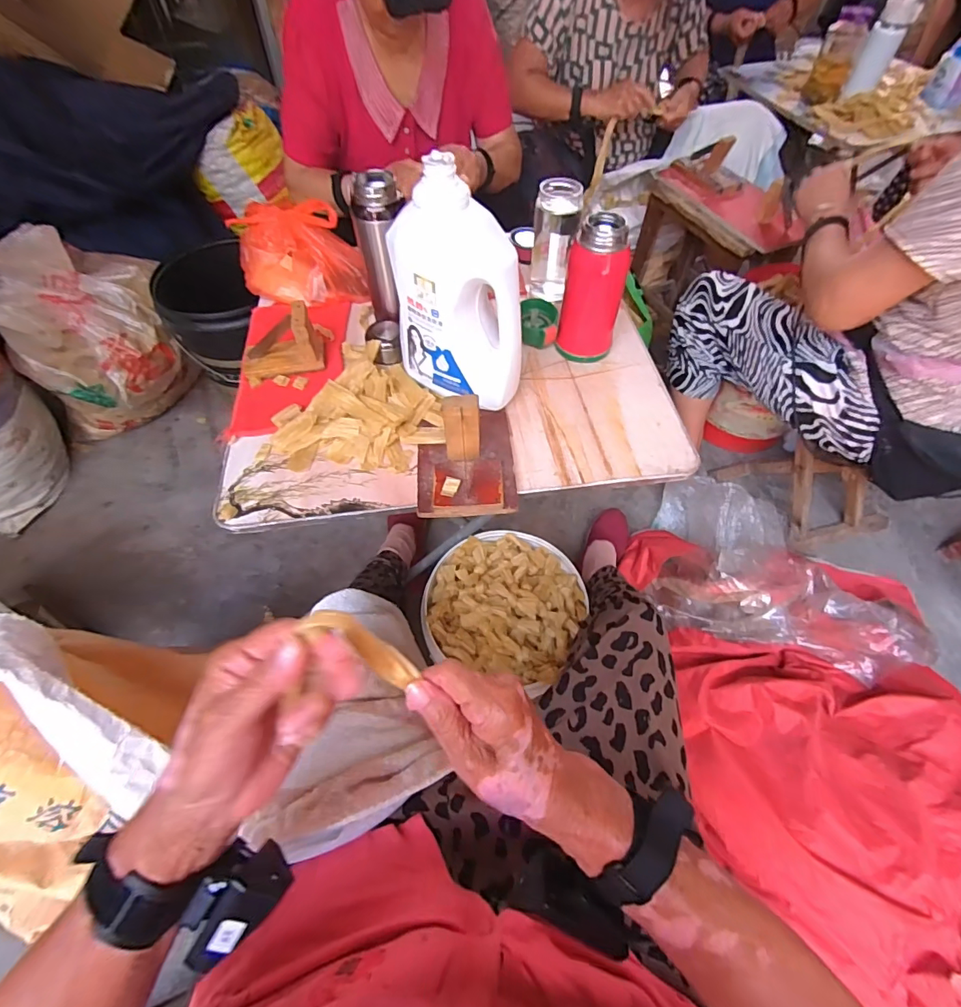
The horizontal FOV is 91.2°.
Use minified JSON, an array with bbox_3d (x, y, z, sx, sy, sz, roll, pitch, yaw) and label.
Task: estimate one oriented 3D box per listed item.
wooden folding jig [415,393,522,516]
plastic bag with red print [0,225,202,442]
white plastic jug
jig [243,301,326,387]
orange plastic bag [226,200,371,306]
[{"bbox_3d":[-0.017,-0.075,0.545,0.117,0.098,0.152,-2,58,-2],"label":"wooden folding jig"},{"bbox_3d":[-0.875,-0.362,1.101,0.336,0.414,0.325,-38,65,-22],"label":"plastic bag with red print"},{"bbox_3d":[-0.027,-0.229,0.535,0.147,0.230,0.076,37,64,21],"label":"white plastic jug"},{"bbox_3d":[-0.286,-0.229,0.663,0.115,0.077,0.064,-16,59,-10],"label":"jig"},{"bbox_3d":[-0.288,-0.398,0.746,0.209,0.112,0.109,-2,58,-2],"label":"orange plastic bag"}]

